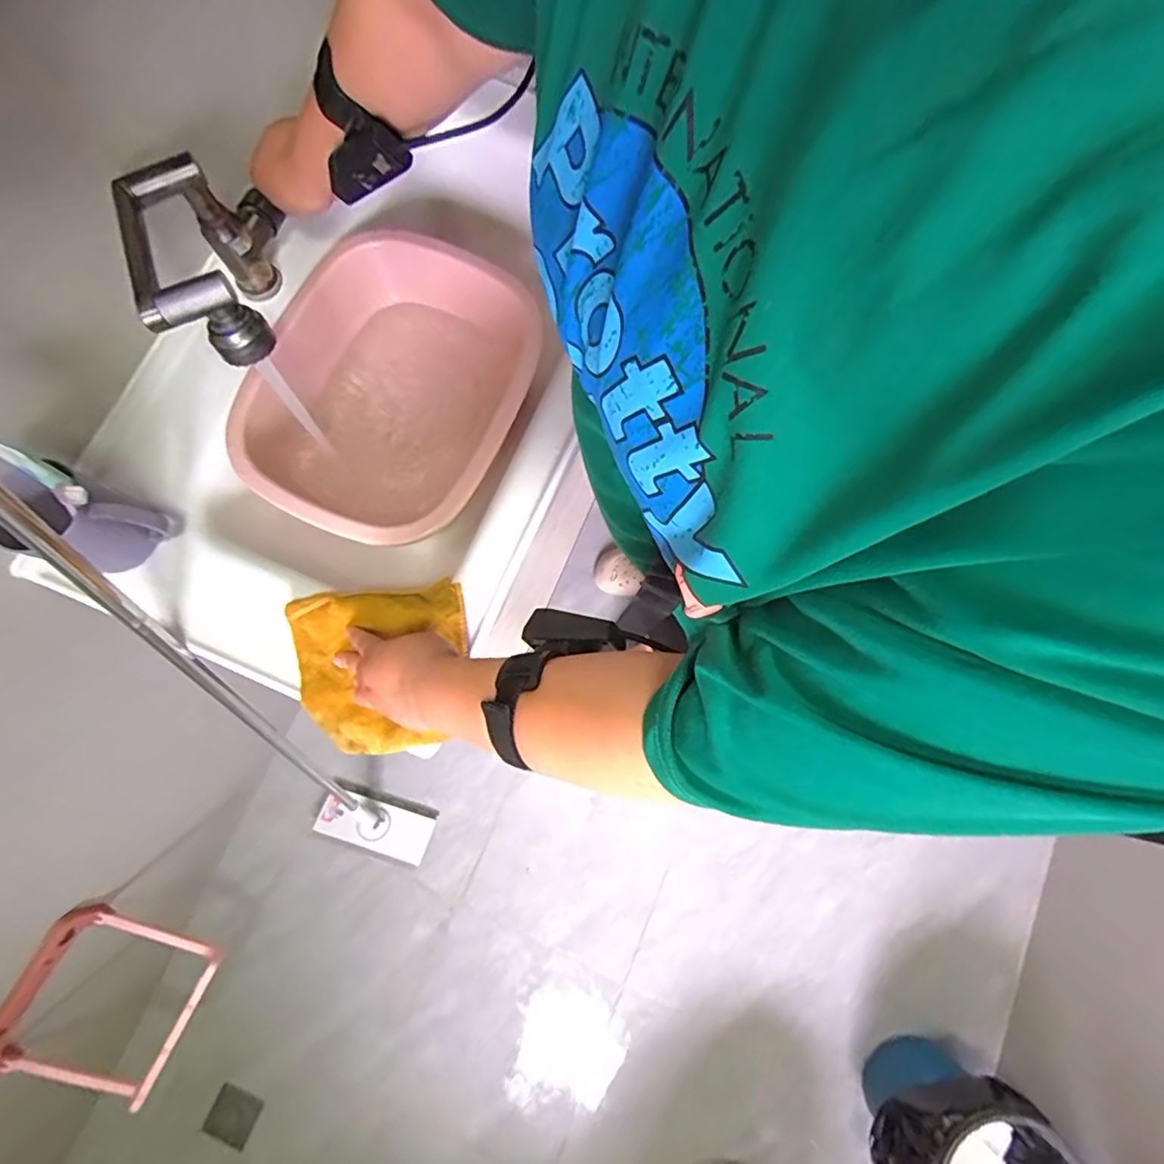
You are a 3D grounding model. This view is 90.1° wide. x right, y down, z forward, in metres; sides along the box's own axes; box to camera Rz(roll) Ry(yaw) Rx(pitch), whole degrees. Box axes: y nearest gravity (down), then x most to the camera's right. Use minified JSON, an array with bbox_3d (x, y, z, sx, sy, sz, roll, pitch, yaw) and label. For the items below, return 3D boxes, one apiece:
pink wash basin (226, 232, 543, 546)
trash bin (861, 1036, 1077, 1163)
[{"bbox_3d":[-0.209,-0.226,0.698,0.280,0.126,0.373,26,79,5],"label":"pink wash basin"},{"bbox_3d":[0.665,0.995,1.029,0.257,0.289,0.224,-43,81,-9],"label":"trash bin"}]

